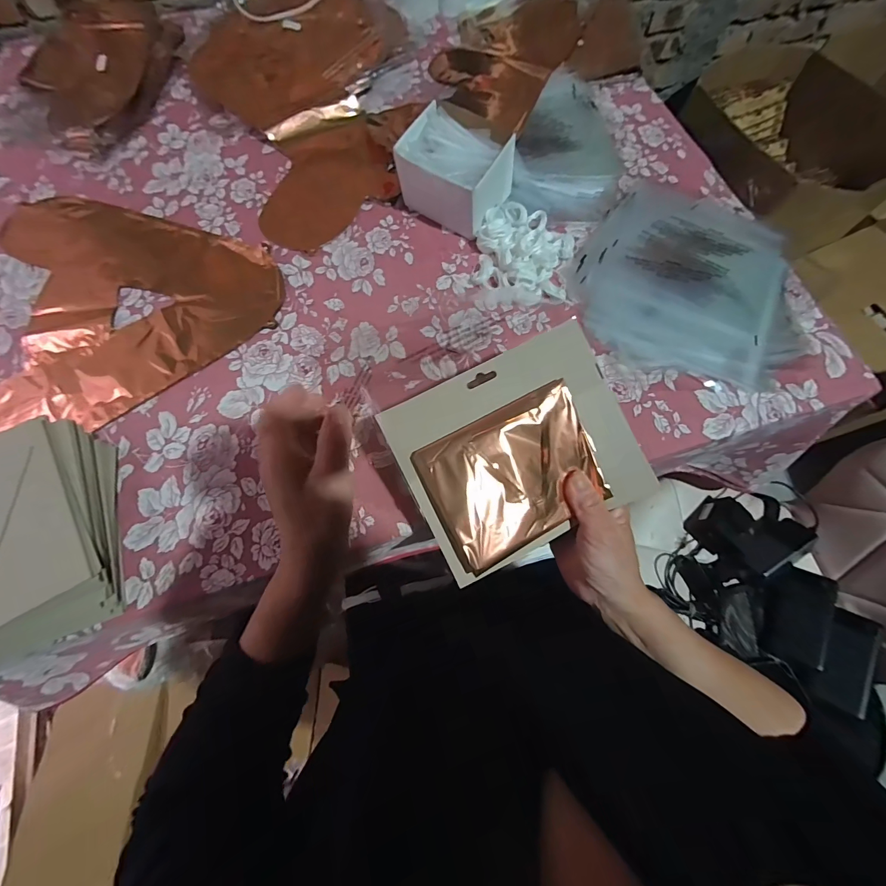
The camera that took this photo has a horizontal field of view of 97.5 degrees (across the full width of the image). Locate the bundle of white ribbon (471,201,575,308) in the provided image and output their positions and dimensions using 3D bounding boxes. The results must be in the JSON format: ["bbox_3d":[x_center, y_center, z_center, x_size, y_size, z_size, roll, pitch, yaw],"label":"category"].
[{"bbox_3d":[0.101,-0.239,0.481,0.116,0.030,0.143,6,71,2],"label":"bundle of white ribbon"}]

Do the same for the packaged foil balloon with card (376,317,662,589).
[{"bbox_3d":[0.064,0.007,0.332,0.189,0.016,0.160,-26,87,-4],"label":"packaged foil balloon with card"}]

